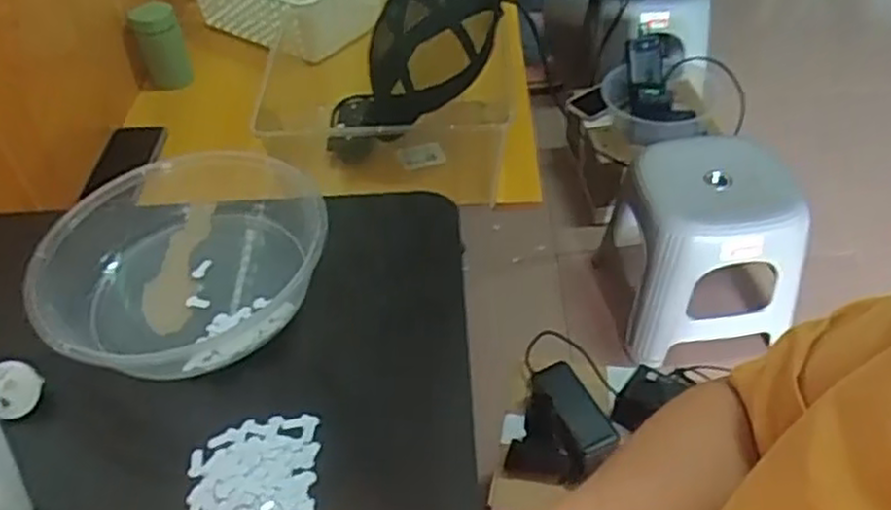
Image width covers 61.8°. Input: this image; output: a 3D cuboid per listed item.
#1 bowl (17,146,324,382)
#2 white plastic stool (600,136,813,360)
[{"bbox_3d":[-0.171,0.002,0.498,0.181,0.053,0.166,-1,45,1],"label":"bowl"},{"bbox_3d":[0.451,-0.017,1.347,0.274,0.333,0.292,-1,45,1],"label":"white plastic stool"}]

